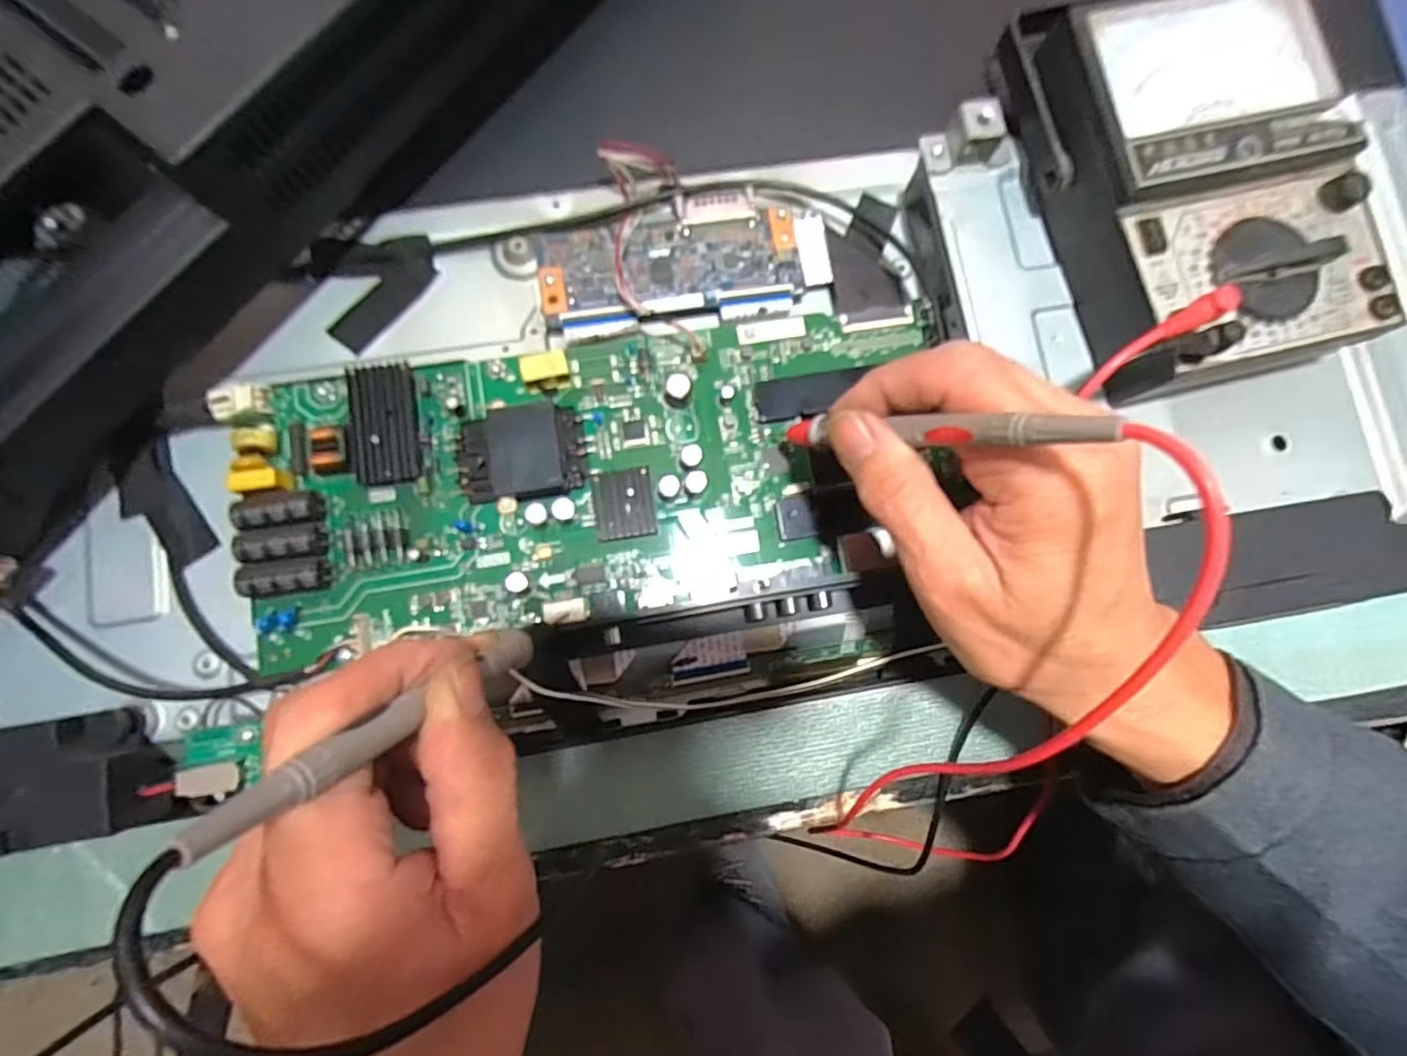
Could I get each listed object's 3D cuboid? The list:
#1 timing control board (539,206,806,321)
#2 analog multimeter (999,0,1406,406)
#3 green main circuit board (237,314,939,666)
[{"bbox_3d":[-0.014,-0.120,0.286,0.118,0.006,0.047,-6,81,-5],"label":"timing control board"},{"bbox_3d":[0.215,-0.152,0.284,0.123,0.064,0.174,-11,82,-6],"label":"analog multimeter"},{"bbox_3d":[-0.046,-0.024,0.266,0.280,0.013,0.117,-8,82,-5],"label":"green main circuit board"}]

